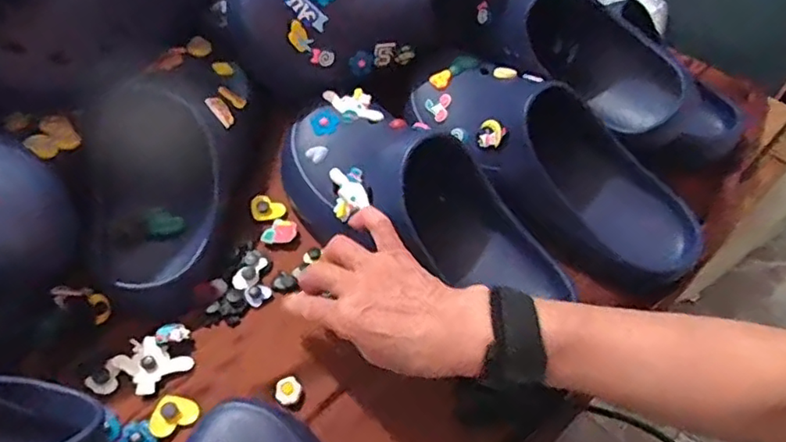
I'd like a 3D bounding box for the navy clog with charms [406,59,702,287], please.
[{"bbox_3d":[0.130,-0.064,0.502,0.109,0.091,0.289,-33,61,-22],"label":"navy clog with charms"}]

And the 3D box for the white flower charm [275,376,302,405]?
[{"bbox_3d":[-0.077,0.124,0.433,0.019,0.004,0.019,0,54,0],"label":"white flower charm"}]

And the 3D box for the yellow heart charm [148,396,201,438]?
[{"bbox_3d":[-0.159,0.137,0.425,0.035,0.004,0.027,-25,58,-17],"label":"yellow heart charm"}]

